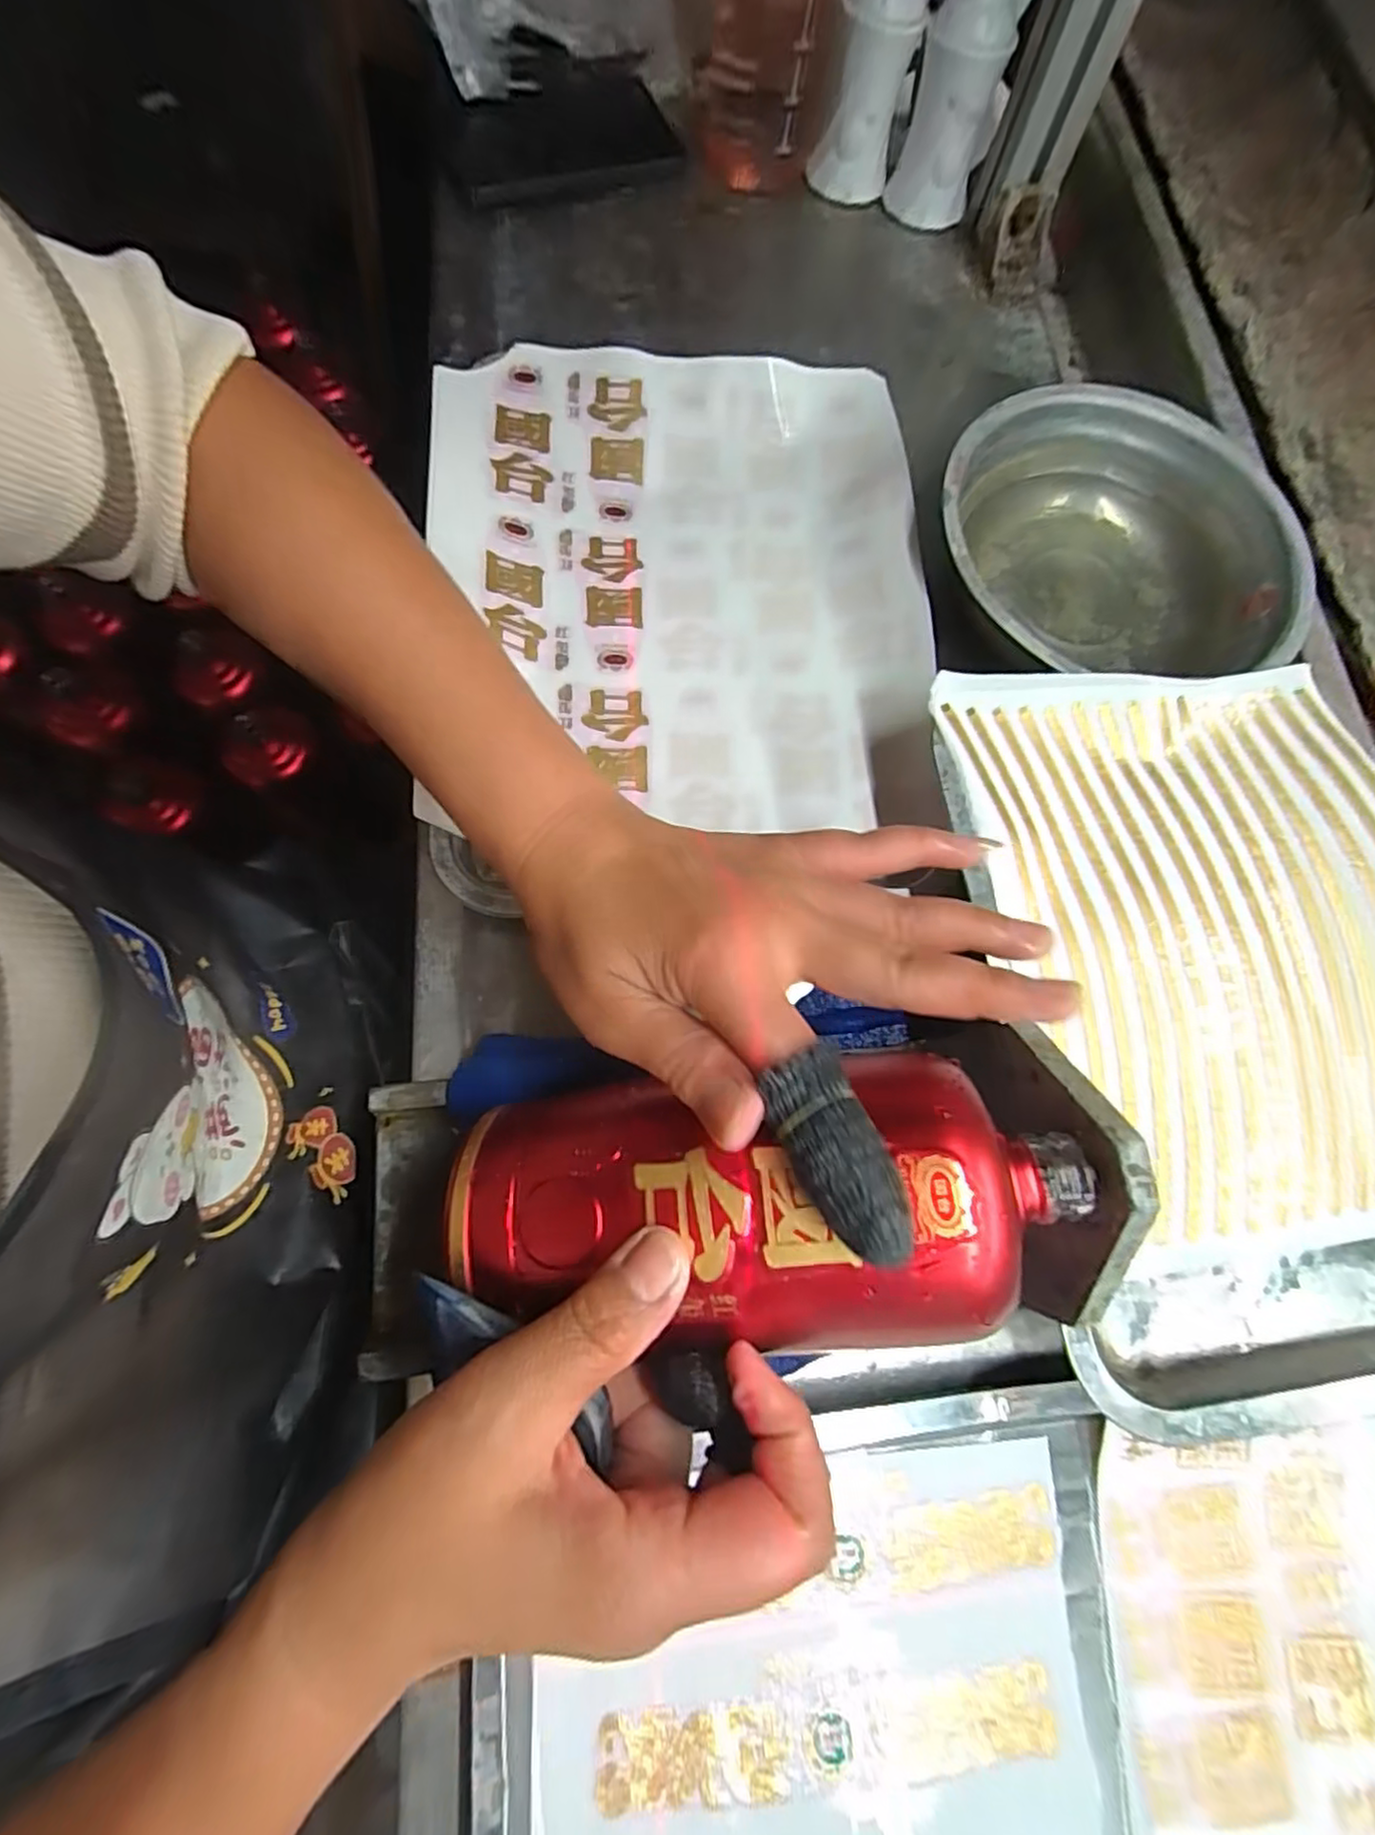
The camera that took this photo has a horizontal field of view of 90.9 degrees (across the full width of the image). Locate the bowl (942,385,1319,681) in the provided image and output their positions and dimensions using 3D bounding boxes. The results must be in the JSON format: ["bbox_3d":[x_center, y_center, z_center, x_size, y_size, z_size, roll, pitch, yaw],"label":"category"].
[{"bbox_3d":[0.235,-0.201,0.381,0.195,0.062,0.189,1,72,-2],"label":"bowl"}]

